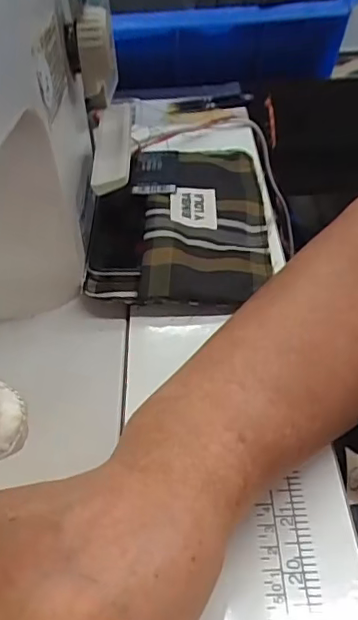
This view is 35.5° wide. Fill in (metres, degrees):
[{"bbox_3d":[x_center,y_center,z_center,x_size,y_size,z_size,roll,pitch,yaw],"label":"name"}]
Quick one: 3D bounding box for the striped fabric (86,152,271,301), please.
[{"bbox_3d":[0.001,-0.073,0.417,0.124,0.019,0.192,3,46,-2],"label":"striped fabric"}]

